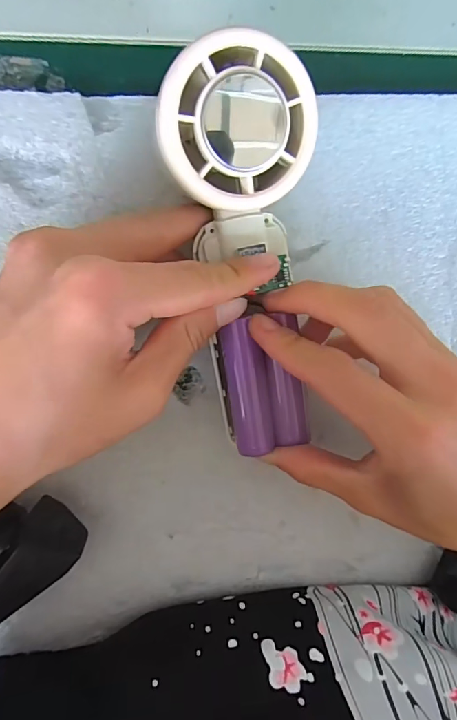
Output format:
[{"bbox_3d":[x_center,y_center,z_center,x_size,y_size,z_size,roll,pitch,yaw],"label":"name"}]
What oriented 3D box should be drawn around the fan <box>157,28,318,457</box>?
[{"bbox_3d":[0.008,-0.035,0.179,0.052,0.029,0.159,-9,118,-6],"label":"fan"}]

